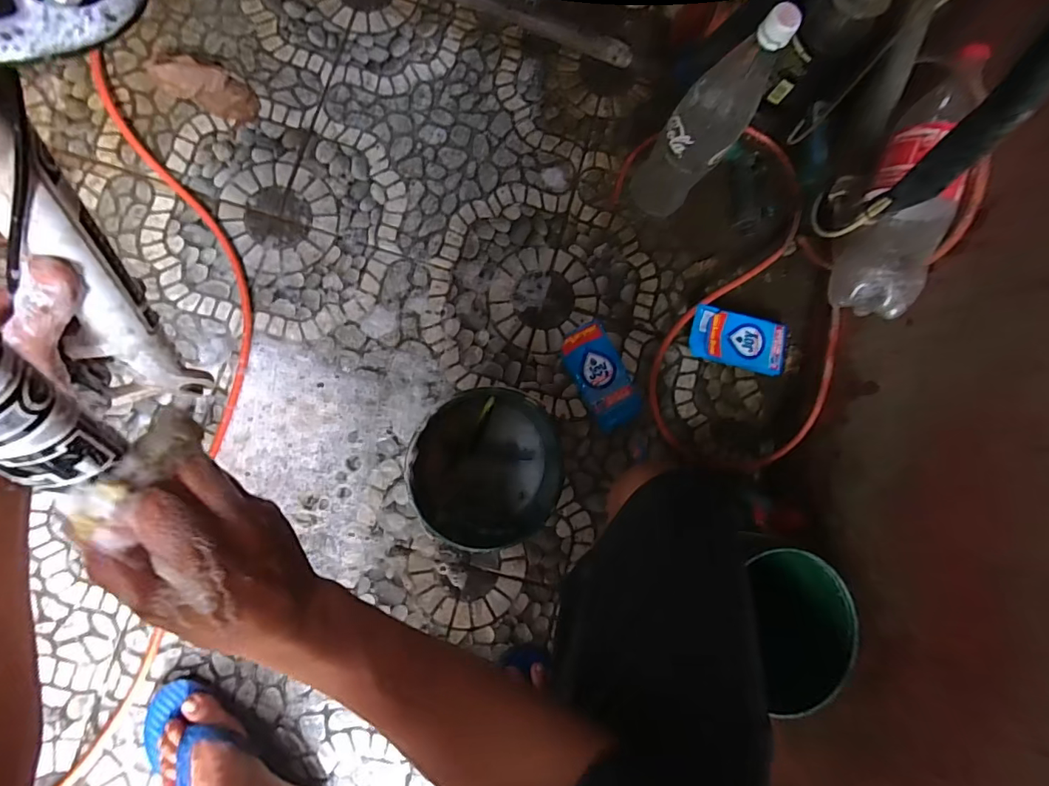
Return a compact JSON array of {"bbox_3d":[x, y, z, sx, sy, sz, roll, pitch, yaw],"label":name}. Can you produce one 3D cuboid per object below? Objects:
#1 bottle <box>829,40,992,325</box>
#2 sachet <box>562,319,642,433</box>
[{"bbox_3d":[0.458,-0.243,0.571,0.093,0.088,0.301,18,94,-5],"label":"bottle"},{"bbox_3d":[0.115,-0.027,0.726,0.078,0.009,0.156,-26,88,-9],"label":"sachet"}]

